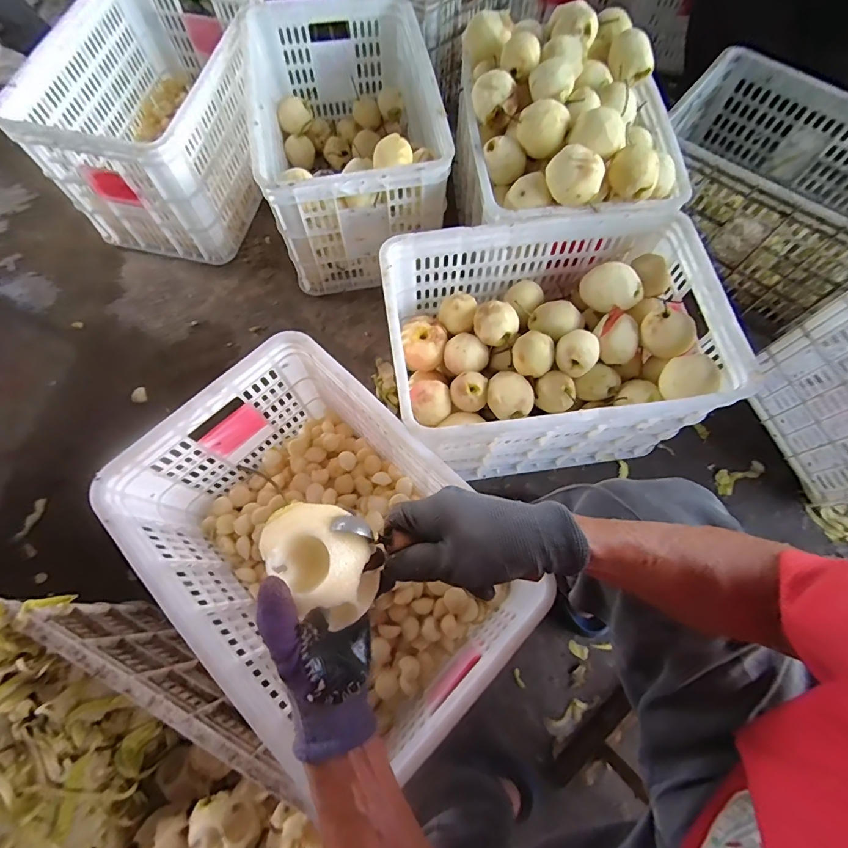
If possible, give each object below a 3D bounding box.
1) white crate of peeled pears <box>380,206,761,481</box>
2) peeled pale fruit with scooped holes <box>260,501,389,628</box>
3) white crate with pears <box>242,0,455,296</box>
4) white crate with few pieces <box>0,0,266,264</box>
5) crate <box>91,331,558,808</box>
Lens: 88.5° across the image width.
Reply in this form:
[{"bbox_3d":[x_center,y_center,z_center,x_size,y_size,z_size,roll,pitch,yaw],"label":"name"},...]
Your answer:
[{"bbox_3d":[0.205,-0.131,0.791,0.508,0.284,0.366,-6,70,-4],"label":"white crate of peeled pears"},{"bbox_3d":[-0.071,0.097,0.318,0.088,0.061,0.058,40,74,12],"label":"peeled pale fruit with scooped holes"},{"bbox_3d":[-0.164,-0.620,0.969,0.346,0.286,0.517,-10,70,-5],"label":"white crate with pears"},{"bbox_3d":[-0.582,-0.697,0.999,0.374,0.294,0.531,10,70,2],"label":"white crate with few pieces"},{"bbox_3d":[-0.146,0.185,0.650,0.338,0.256,0.513,-42,76,-15],"label":"crate"}]

